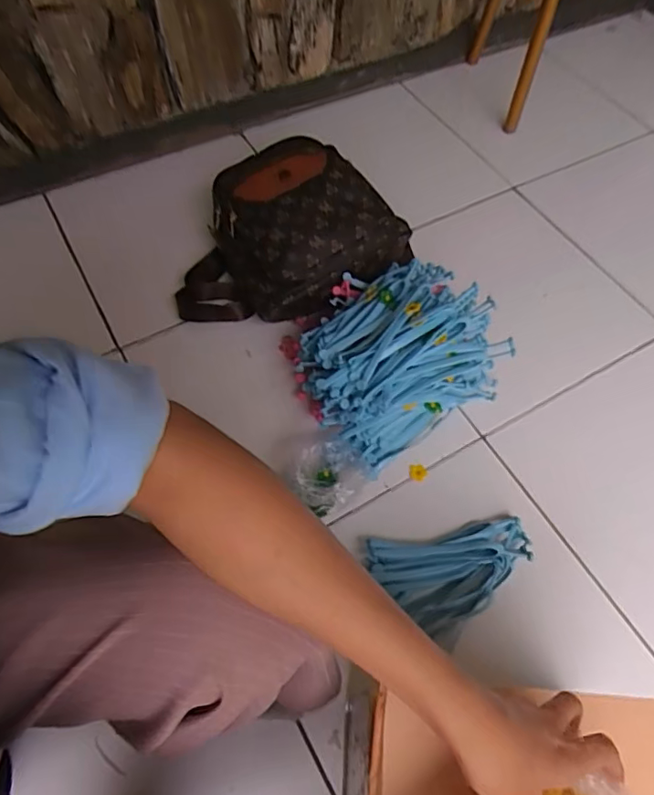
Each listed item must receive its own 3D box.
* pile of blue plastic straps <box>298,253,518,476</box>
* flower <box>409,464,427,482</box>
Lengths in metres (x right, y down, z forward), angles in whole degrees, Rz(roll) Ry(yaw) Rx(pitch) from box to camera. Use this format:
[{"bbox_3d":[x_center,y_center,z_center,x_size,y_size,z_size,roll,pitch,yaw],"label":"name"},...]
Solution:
[{"bbox_3d":[0.089,-0.069,0.734,0.253,0.142,0.235,-27,65,-17],"label":"pile of blue plastic straps"},{"bbox_3d":[0.128,0.105,0.742,0.025,0.009,0.022,-6,61,-7],"label":"flower"}]

